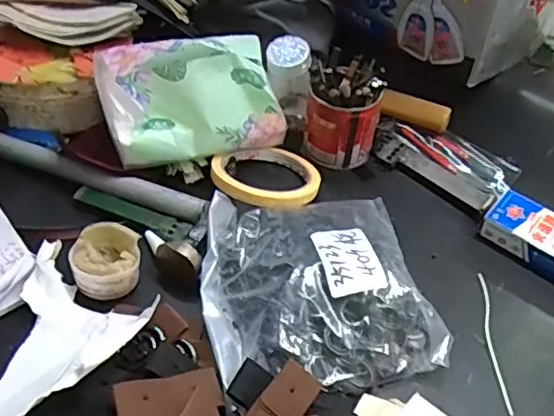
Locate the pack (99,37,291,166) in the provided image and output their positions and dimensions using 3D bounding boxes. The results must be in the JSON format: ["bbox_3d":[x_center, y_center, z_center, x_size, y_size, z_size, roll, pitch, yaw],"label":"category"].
[{"bbox_3d":[-0.072,-0.095,0.509,0.156,0.081,0.085,-6,45,-14],"label":"pack"}]

